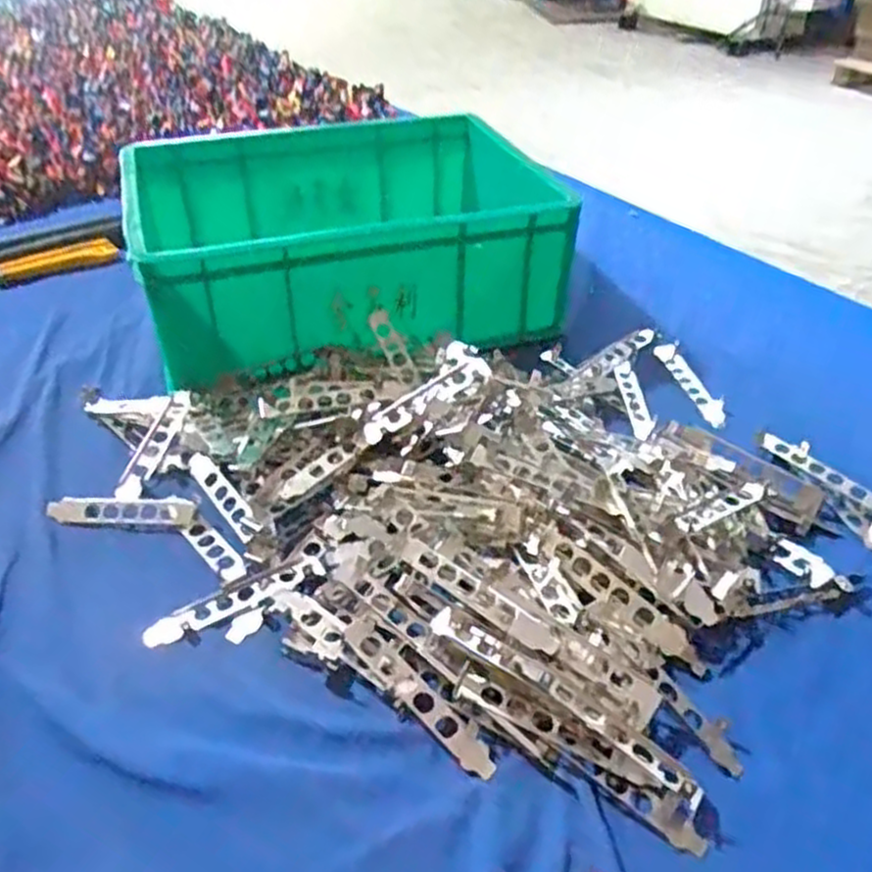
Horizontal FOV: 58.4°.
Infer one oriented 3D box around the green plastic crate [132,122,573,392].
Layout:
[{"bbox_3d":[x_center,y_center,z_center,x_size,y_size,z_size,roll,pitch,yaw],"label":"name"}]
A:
[{"bbox_3d":[-0.096,-0.210,0.814,0.401,0.127,0.330,-10,39,-13],"label":"green plastic crate"}]

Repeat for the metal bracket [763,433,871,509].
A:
[{"bbox_3d":[0.315,0.031,0.617,0.024,0.012,0.115,-26,45,-30],"label":"metal bracket"}]

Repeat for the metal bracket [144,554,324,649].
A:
[{"bbox_3d":[-0.136,0.108,0.524,0.120,0.004,0.025,-20,42,-24],"label":"metal bracket"}]

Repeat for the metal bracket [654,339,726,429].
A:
[{"bbox_3d":[0.241,-0.052,0.738,0.031,0.014,0.123,-6,38,-9],"label":"metal bracket"}]

